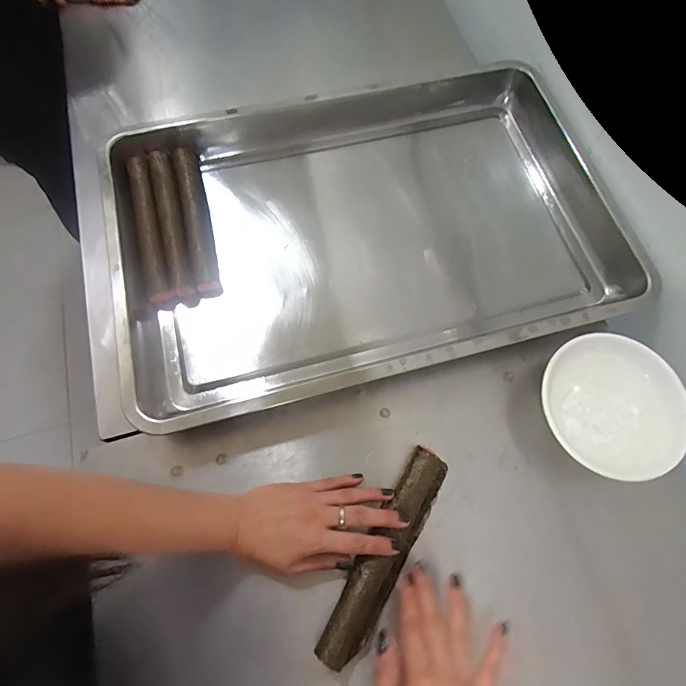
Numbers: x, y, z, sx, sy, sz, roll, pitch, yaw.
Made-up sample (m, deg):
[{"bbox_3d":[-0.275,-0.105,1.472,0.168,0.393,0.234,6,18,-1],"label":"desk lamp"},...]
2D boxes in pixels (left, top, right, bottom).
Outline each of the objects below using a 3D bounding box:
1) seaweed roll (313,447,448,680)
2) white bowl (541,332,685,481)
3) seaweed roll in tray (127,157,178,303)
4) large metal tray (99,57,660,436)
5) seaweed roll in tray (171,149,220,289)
[{"bbox_3d":[0.043,0.200,0.400,0.042,0.028,0.202,29,71,10],"label":"seaweed roll"},{"bbox_3d":[0.275,0.067,0.441,0.135,0.059,0.140,1,70,-2],"label":"white bowl"},{"bbox_3d":[-0.234,-0.139,0.503,0.026,0.030,0.186,-16,71,-7],"label":"seaweed roll in tray"},{"bbox_3d":[0.033,-0.145,0.515,0.595,0.054,0.390,-14,71,-7],"label":"large metal tray"},{"bbox_3d":[-0.180,-0.155,0.512,0.029,0.030,0.189,-13,71,-7],"label":"seaweed roll in tray"}]

